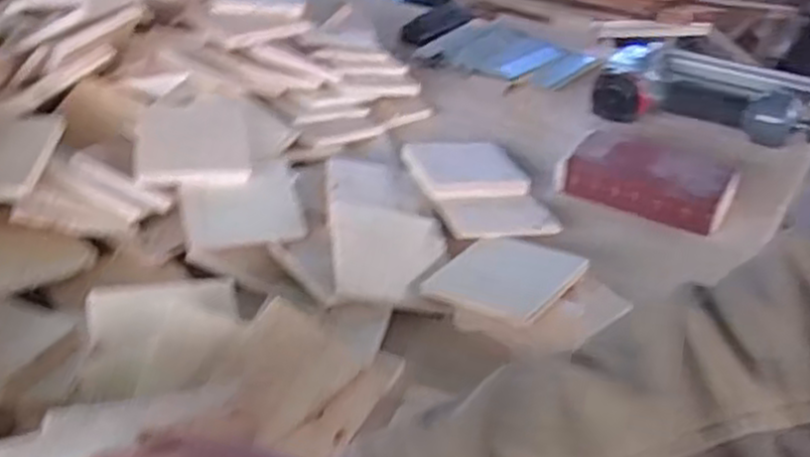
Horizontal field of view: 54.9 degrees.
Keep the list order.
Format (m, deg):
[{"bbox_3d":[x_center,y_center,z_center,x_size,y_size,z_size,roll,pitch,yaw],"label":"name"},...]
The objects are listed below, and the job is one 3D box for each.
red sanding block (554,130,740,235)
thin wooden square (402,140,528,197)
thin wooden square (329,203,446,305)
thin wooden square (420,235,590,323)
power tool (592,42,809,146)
[{"bbox_3d":[0.220,-0.047,0.711,0.150,0.042,0.073,17,39,24],"label":"red sanding block"},{"bbox_3d":[0.055,-0.060,0.737,0.101,0.009,0.100,-5,34,-12],"label":"thin wooden square"},{"bbox_3d":[-0.014,0.019,0.618,0.091,0.008,0.094,13,46,-15],"label":"thin wooden square"},{"bbox_3d":[0.080,0.035,0.601,0.098,0.011,0.097,18,38,35],"label":"thin wooden square"},{"bbox_3d":[0.351,-0.144,0.825,0.277,0.059,0.136,12,38,18],"label":"power tool"}]

